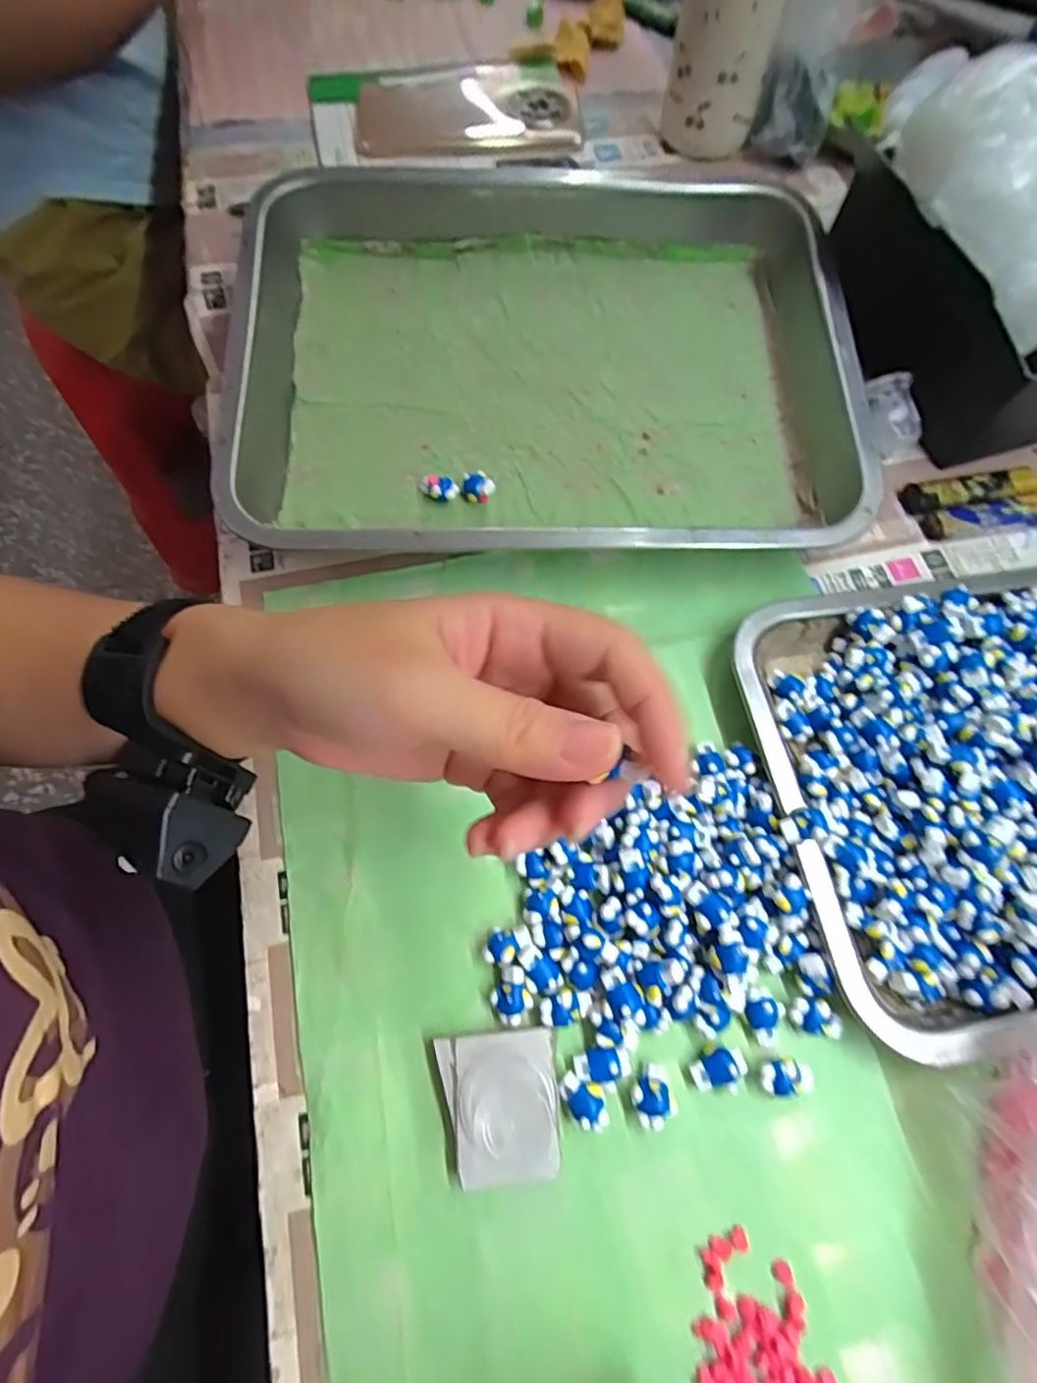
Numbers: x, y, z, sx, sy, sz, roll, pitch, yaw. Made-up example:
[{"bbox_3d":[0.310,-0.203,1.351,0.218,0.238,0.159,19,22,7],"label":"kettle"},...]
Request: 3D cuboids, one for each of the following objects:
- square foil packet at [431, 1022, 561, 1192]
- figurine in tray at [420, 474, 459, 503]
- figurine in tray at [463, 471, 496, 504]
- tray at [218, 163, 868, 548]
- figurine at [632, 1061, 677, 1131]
[{"bbox_3d":[-0.008,0.164,0.238,0.045,0.009,0.050,-6,69,-4],"label":"square foil packet"},{"bbox_3d":[-0.047,-0.118,0.350,0.023,0.016,0.009,11,69,5],"label":"figurine in tray"},{"bbox_3d":[-0.023,-0.119,0.352,0.018,0.013,0.016,3,68,0],"label":"figurine in tray"},{"bbox_3d":[0.011,-0.198,0.356,0.336,0.047,0.282,0,68,-2],"label":"tray"},{"bbox_3d":[0.054,0.163,0.242,0.016,0.011,0.019,-23,71,-10],"label":"figurine"}]

